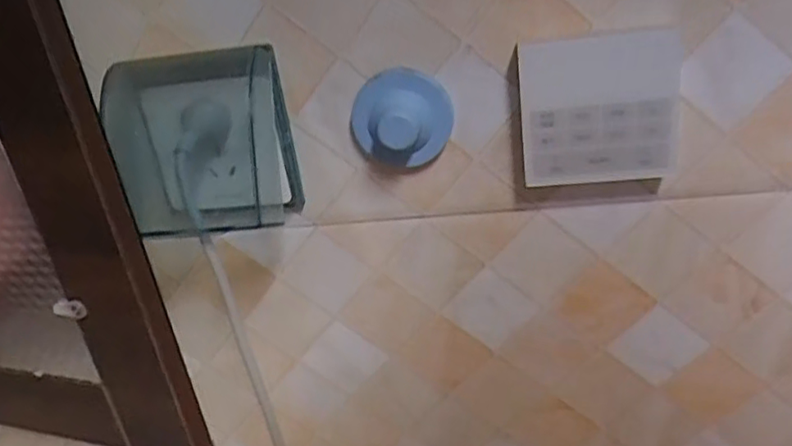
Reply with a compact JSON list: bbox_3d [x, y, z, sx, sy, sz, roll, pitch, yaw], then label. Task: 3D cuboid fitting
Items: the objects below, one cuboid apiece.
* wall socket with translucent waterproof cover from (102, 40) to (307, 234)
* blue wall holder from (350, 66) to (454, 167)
[{"bbox_3d":[-0.125,-0.051,0.421,0.114,0.115,0.034,0,25,17],"label":"wall socket with translucent waterproof cover"},{"bbox_3d":[0.002,-0.062,0.393,0.061,0.056,0.035,-5,21,7],"label":"blue wall holder"}]

